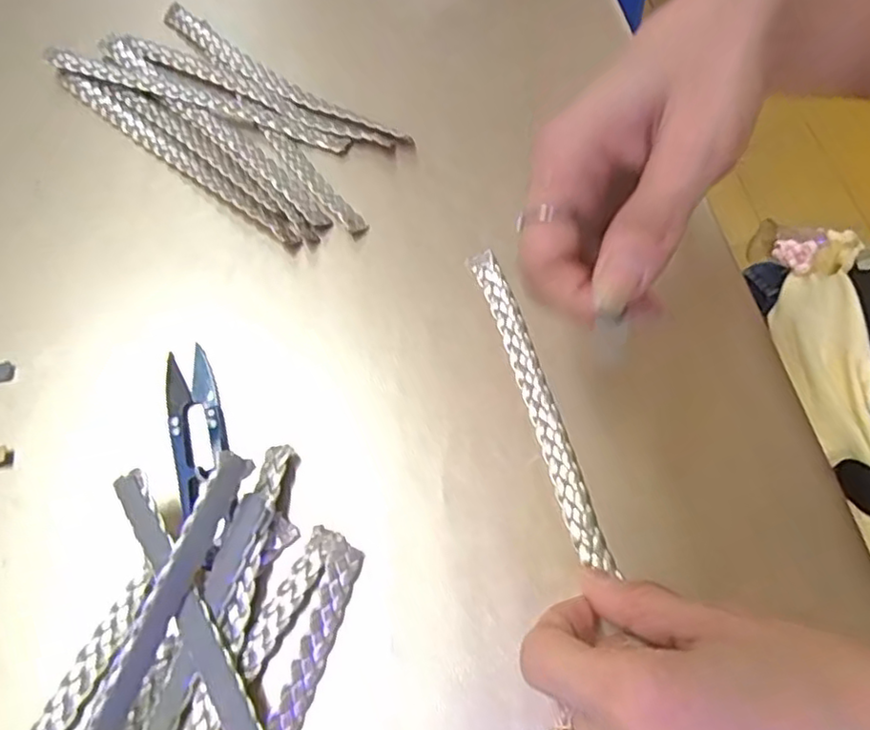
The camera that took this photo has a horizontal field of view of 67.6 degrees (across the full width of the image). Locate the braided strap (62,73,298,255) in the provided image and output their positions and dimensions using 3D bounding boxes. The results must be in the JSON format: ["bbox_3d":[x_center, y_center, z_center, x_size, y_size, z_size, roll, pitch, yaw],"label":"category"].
[{"bbox_3d":[-0.142,-0.115,0.353,0.187,0.009,0.014,37,69,17],"label":"braided strap"}]

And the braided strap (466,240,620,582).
[{"bbox_3d":[0.044,0.012,0.289,0.013,0.005,0.153,-14,65,-7],"label":"braided strap"}]

